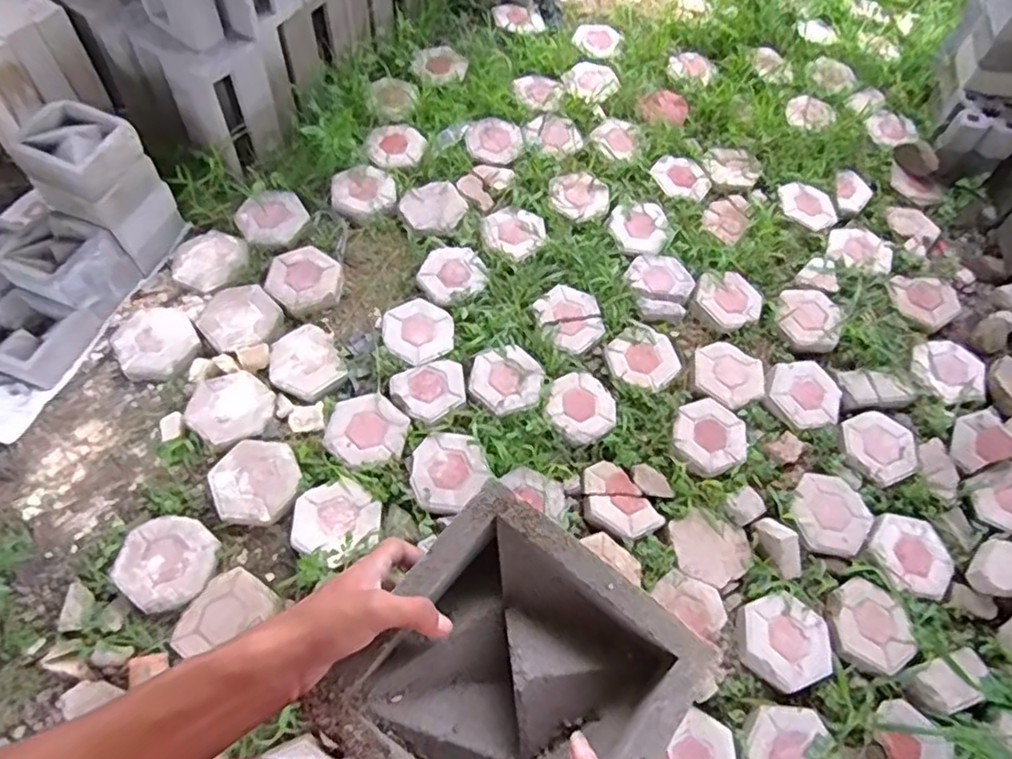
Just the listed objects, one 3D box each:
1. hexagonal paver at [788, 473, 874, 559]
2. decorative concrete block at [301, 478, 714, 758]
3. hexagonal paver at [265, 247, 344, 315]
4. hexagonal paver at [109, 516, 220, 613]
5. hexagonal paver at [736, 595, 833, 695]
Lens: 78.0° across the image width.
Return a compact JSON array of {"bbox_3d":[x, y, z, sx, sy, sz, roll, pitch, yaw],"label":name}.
[{"bbox_3d":[0.828,0.345,1.595,0.194,0.043,0.215,34,66,13],"label":"hexagonal paver"},{"bbox_3d":[0.005,0.208,0.432,0.191,0.059,0.194,36,66,14],"label":"decorative concrete block"},{"bbox_3d":[-0.576,-0.283,1.791,0.200,0.058,0.216,7,63,0],"label":"hexagonal paver"},{"bbox_3d":[-0.749,0.399,1.379,0.189,0.048,0.195,41,68,16],"label":"hexagonal paver"},{"bbox_3d":[0.647,0.604,1.450,0.210,0.054,0.196,-19,66,-13],"label":"hexagonal paver"}]

